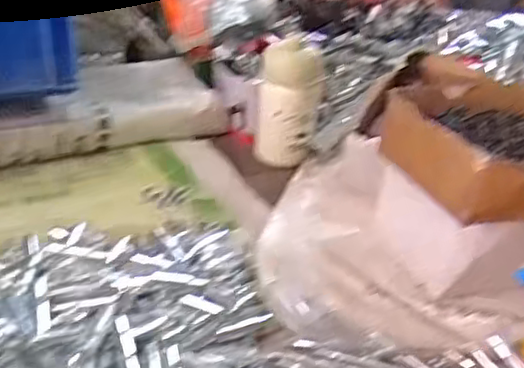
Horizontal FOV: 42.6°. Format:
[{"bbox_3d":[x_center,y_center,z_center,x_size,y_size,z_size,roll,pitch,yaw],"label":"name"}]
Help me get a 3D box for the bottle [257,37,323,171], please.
[{"bbox_3d":[0.034,-0.100,0.790,0.070,0.142,0.076,8,28,4],"label":"bottle"}]

